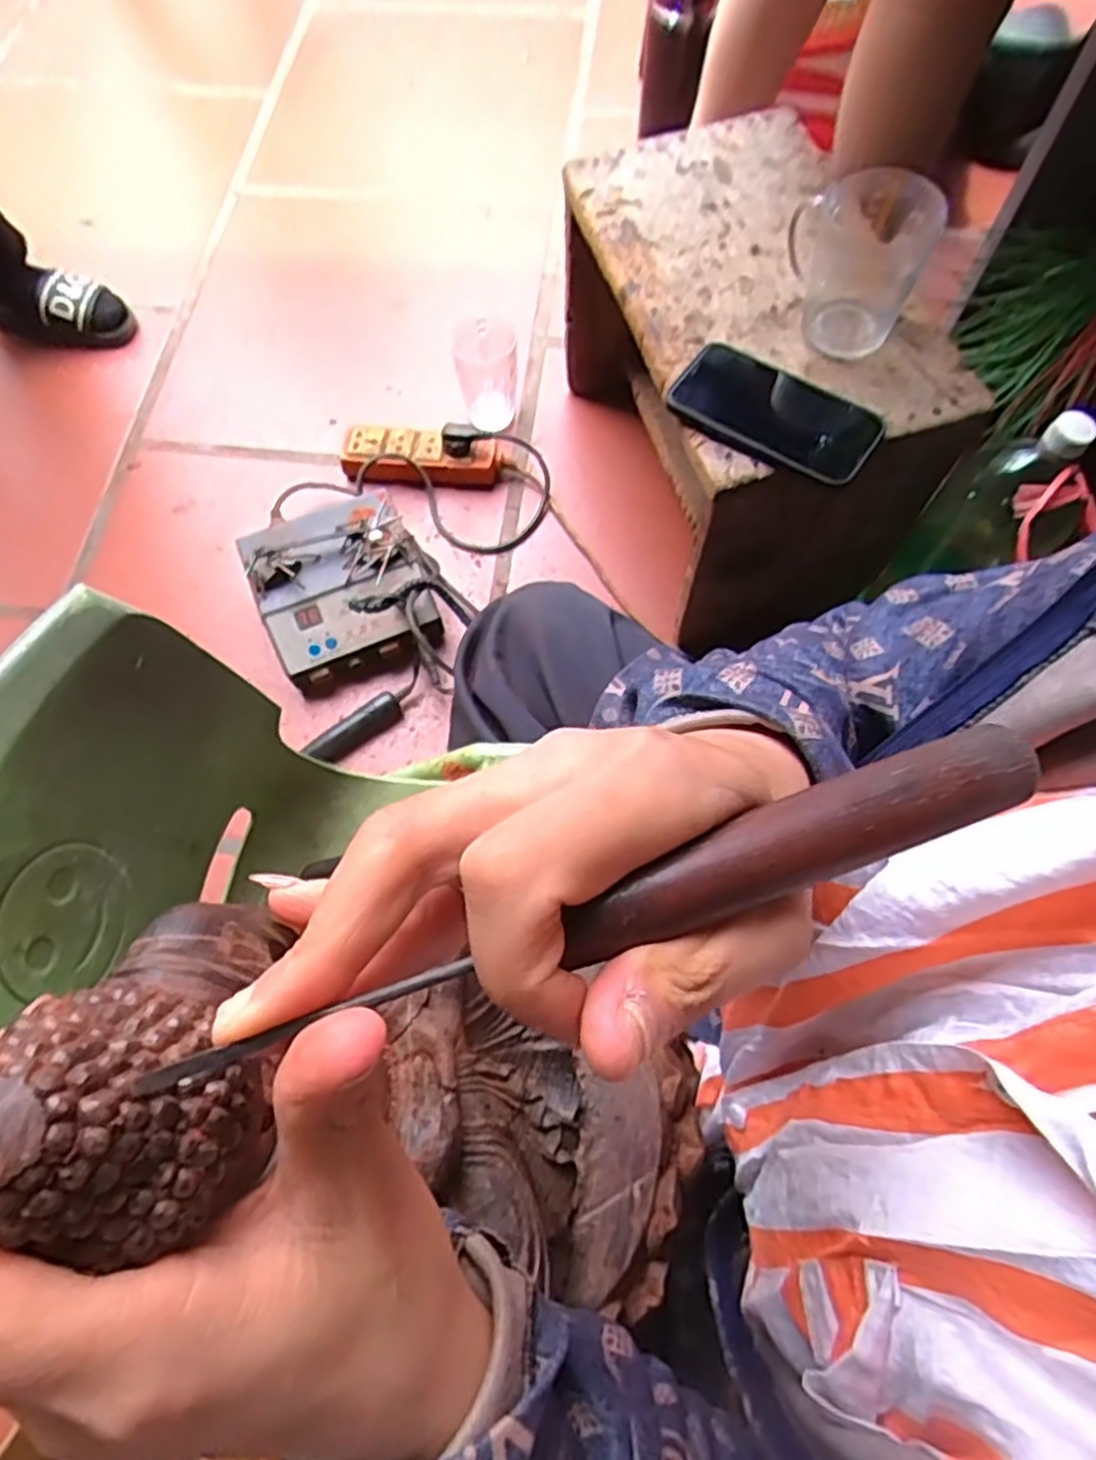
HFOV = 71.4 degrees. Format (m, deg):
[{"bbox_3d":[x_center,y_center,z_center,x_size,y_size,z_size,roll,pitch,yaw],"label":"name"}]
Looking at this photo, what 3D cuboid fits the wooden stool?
[{"bbox_3d":[0.186,-0.339,0.768,0.234,0.267,0.400,-16,69,-6],"label":"wooden stool"}]

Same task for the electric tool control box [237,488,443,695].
[{"bbox_3d":[-0.219,-0.159,0.822,0.181,0.082,0.194,-21,70,-9],"label":"electric tool control box"}]

